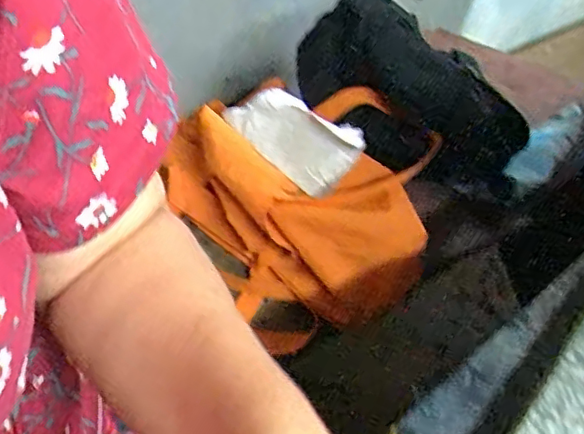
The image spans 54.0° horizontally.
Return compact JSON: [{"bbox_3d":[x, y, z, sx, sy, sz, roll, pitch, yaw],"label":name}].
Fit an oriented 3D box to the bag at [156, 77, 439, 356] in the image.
[{"bbox_3d":[0.025,-0.021,0.616,0.229,0.120,0.270,-32,64,-25],"label":"bag"}]

